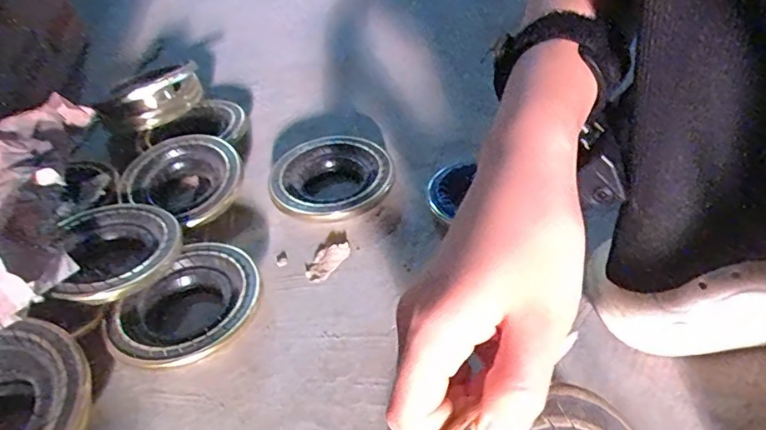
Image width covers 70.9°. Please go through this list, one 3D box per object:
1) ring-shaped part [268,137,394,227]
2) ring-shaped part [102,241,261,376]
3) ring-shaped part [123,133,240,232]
[{"bbox_3d":[-0.050,-0.036,0.550,0.122,0.026,0.113,-4,44,4],"label":"ring-shaped part"},{"bbox_3d":[-0.155,0.080,0.442,0.104,0.029,0.120,22,51,28],"label":"ring-shaped part"},{"bbox_3d":[-0.202,-0.036,0.559,0.119,0.036,0.102,14,48,21],"label":"ring-shaped part"}]

